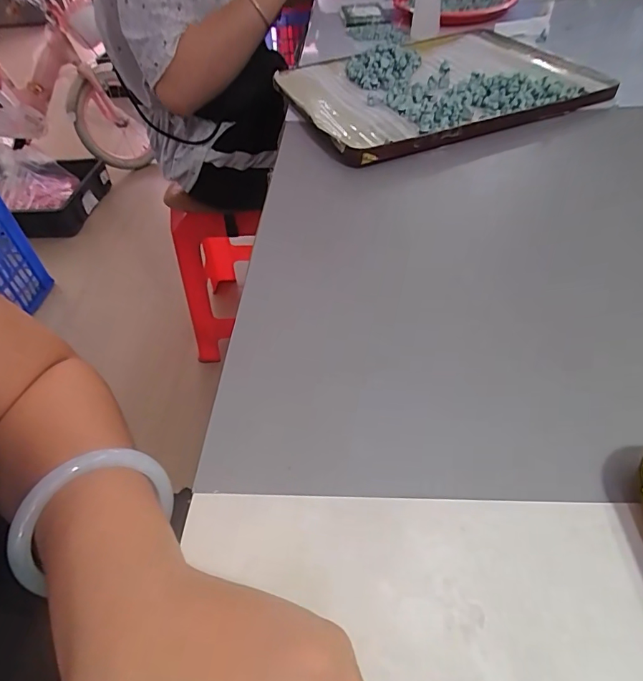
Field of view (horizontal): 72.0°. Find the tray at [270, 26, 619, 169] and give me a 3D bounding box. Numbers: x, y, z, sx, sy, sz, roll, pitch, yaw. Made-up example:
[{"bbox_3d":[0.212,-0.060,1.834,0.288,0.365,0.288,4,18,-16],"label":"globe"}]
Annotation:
[{"bbox_3d":[0.122,-0.289,0.490,0.311,0.026,0.254,-17,49,-11],"label":"tray"}]

